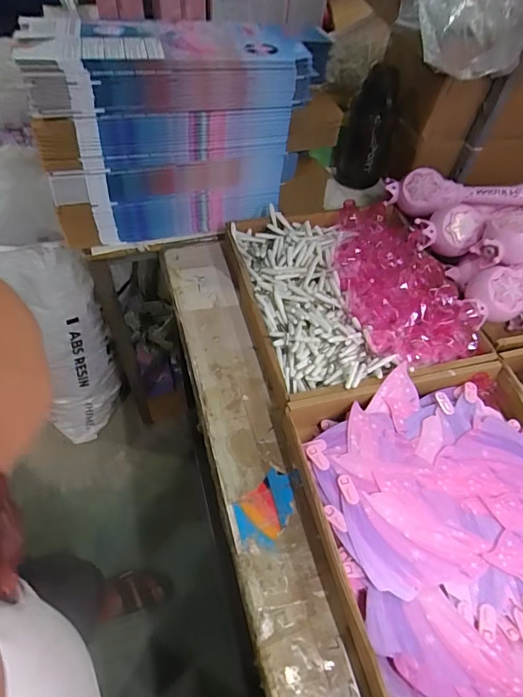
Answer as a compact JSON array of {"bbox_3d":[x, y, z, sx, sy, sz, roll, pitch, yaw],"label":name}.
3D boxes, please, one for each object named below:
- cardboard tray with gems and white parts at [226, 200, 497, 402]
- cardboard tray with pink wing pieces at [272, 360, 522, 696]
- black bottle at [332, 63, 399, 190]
[{"bbox_3d":[0.145,-0.107,0.737,0.343,0.090,0.386,-12,56,-13],"label":"cardboard tray with gems and white parts"},{"bbox_3d":[0.241,0.204,0.541,0.359,0.068,0.390,-11,56,-12],"label":"cardboard tray with pink wing pieces"},{"bbox_3d":[0.219,-0.437,0.910,0.106,0.231,0.077,14,54,5],"label":"black bottle"}]

